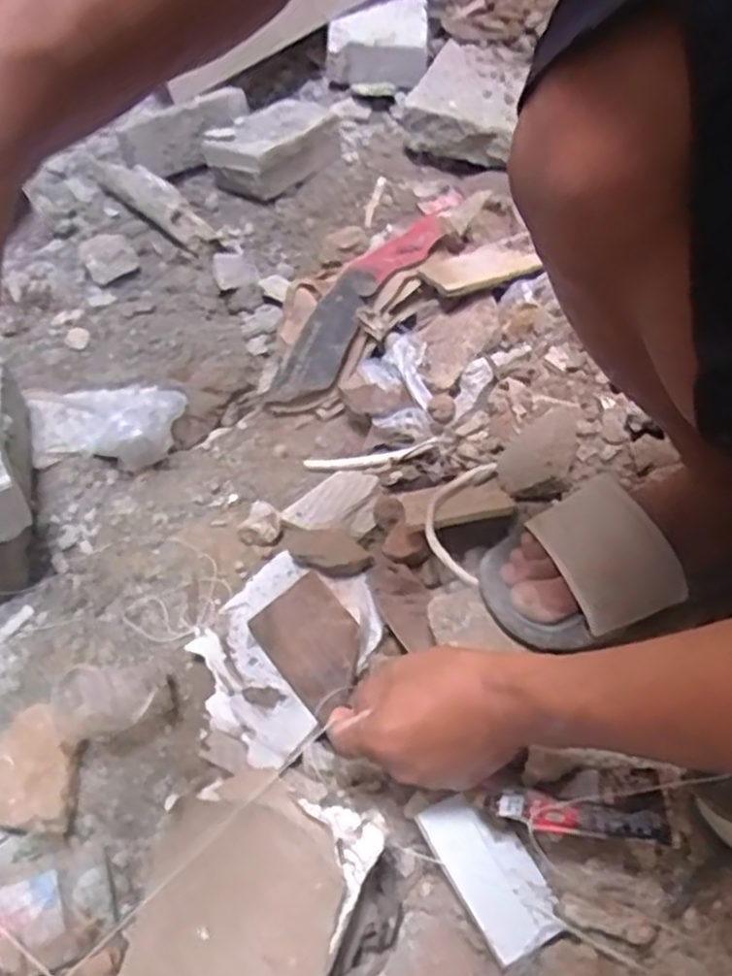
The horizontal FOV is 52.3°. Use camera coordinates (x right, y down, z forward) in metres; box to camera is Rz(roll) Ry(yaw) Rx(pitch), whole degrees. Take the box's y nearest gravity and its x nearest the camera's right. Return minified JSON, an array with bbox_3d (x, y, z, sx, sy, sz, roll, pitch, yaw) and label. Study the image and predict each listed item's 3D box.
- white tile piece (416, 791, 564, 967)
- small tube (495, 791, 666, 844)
[{"bbox_3d":[0.071,0.217,0.427,0.045,0.010,0.088,-25,54,-15],"label":"white tile piece"},{"bbox_3d":[0.116,0.178,0.405,0.087,0.021,0.024,-2,49,26],"label":"small tube"}]

